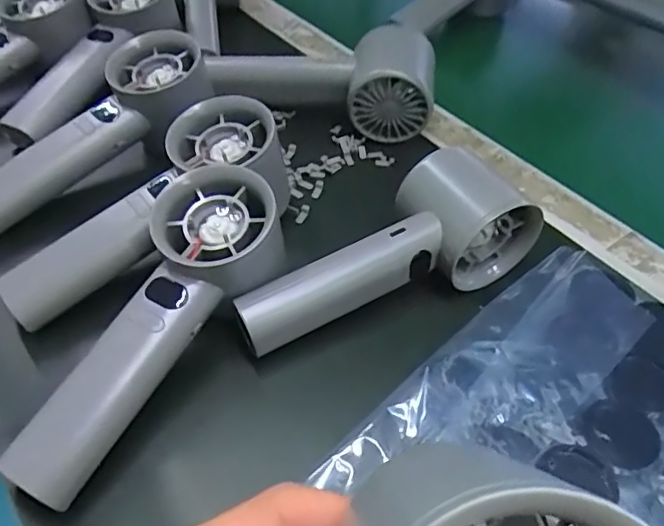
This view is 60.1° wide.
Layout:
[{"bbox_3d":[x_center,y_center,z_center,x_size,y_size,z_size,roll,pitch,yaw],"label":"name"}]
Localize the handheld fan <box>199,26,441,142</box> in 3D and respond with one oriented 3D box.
[{"bbox_3d":[-0.008,-0.126,0.395,0.149,0.053,0.062,7,46,-1],"label":"handheld fan"}]

